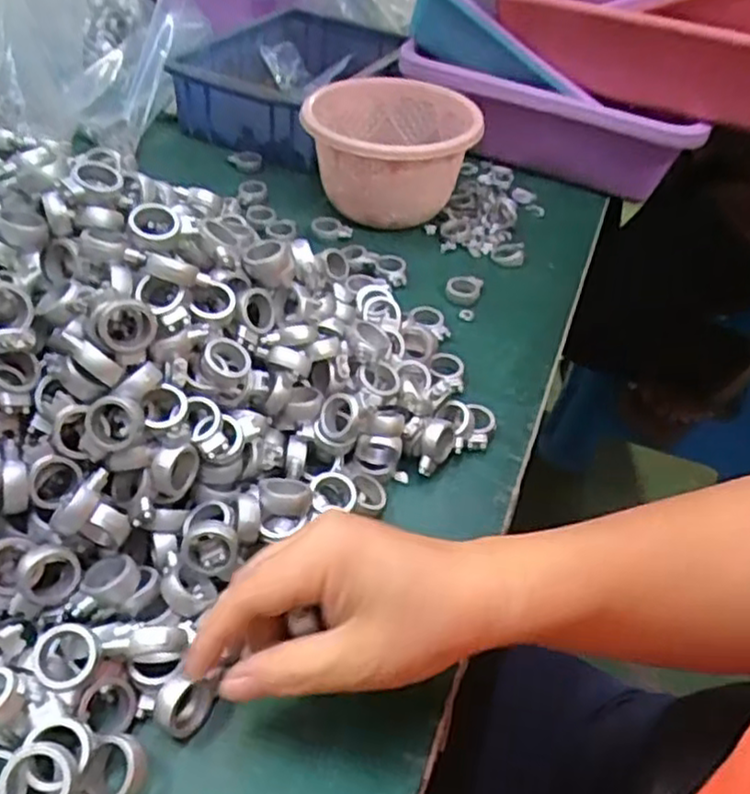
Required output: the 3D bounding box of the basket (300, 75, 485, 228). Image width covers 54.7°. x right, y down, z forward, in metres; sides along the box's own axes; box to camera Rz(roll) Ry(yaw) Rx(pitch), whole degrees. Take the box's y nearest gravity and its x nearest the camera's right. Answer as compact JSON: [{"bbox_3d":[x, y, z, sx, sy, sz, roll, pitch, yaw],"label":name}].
[{"bbox_3d":[0.012,-0.204,0.612,0.138,0.090,0.153,9,43,2],"label":"basket"}]

